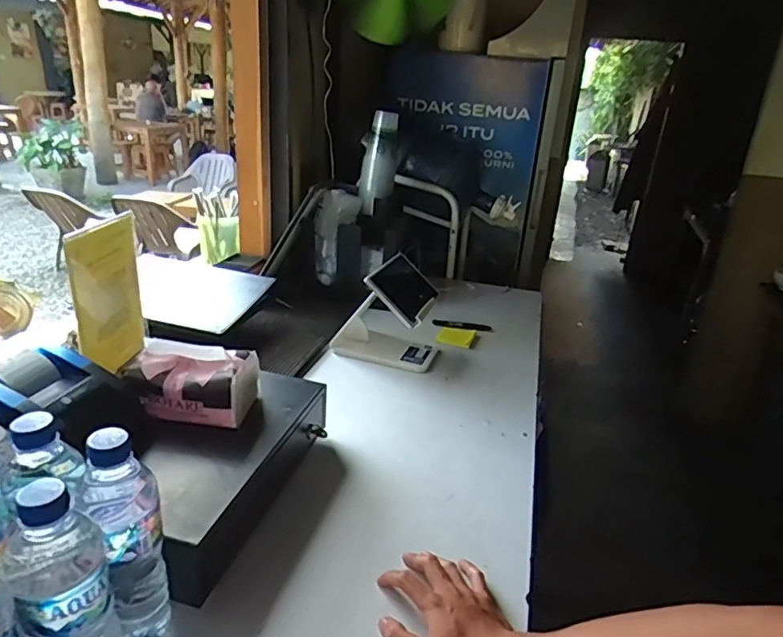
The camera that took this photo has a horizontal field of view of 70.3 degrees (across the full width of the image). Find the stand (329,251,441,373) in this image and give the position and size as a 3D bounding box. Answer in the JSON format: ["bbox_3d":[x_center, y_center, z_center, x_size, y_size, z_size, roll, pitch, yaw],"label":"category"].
[{"bbox_3d":[-0.006,-0.016,1.119,0.209,0.164,0.207,6,23,-2],"label":"stand"}]

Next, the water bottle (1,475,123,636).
[{"bbox_3d":[-0.247,0.227,0.430,0.067,0.222,0.057,-10,29,-34],"label":"water bottle"}]

